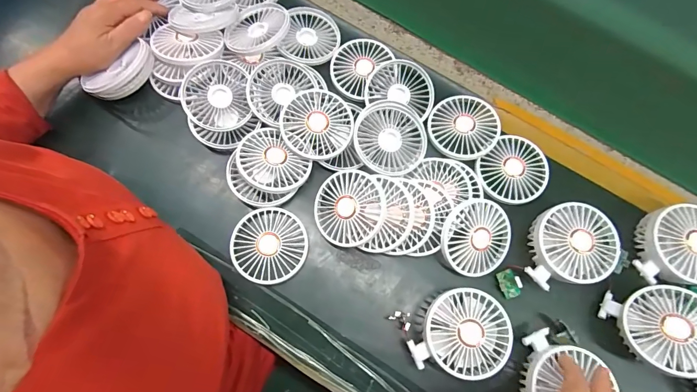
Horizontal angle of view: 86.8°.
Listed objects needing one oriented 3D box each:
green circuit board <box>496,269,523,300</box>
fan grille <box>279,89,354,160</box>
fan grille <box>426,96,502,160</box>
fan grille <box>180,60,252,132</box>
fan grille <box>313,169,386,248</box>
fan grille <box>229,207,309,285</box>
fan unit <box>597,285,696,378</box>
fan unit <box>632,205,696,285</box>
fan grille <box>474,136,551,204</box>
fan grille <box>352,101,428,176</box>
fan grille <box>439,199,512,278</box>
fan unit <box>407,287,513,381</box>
[{"bbox_3d":[0.186,0.102,0.424,0.022,0.008,0.031,-18,80,4],"label":"green circuit board"},{"bbox_3d":[-0.039,-0.088,0.449,0.086,0.018,0.087,0,76,-2],"label":"fan grille"},{"bbox_3d":[0.146,-0.089,0.467,0.084,0.010,0.088,0,76,-2],"label":"fan grille"},{"bbox_3d":[-0.167,-0.125,0.464,0.079,0.028,0.087,-7,76,-4],"label":"fan grille"},{"bbox_3d":[0.000,0.014,0.424,0.082,0.017,0.085,-8,78,19],"label":"fan grille"},{"bbox_3d":[-0.093,0.057,0.432,0.086,0.013,0.085,0,76,-2],"label":"fan grille"},{"bbox_3d":[0.335,0.137,0.387,0.094,0.032,0.094,-15,57,25],"label":"fan unit"},{"bbox_3d":[0.376,0.058,0.424,0.094,0.046,0.085,1,76,-1],"label":"fan unit"},{"bbox_3d":[0.207,-0.032,0.459,0.093,0.008,0.078,-41,80,-11],"label":"fan grille"},{"bbox_3d":[0.052,-0.071,0.453,0.088,0.013,0.091,0,76,-2],"label":"fan grille"},{"bbox_3d":[0.148,0.049,0.422,0.083,0.010,0.086,-1,93,-13],"label":"fan grille"},{"bbox_3d":[0.120,0.144,0.393,0.091,0.032,0.086,13,76,2],"label":"fan unit"}]

